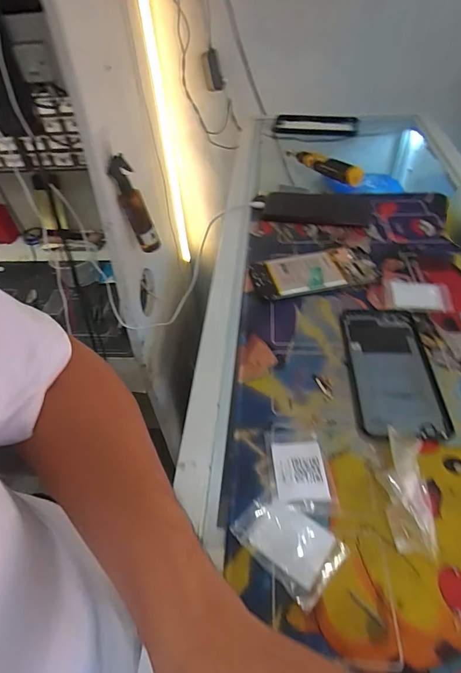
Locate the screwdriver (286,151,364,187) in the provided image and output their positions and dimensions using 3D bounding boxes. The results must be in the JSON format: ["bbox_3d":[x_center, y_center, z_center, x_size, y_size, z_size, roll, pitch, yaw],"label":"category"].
[{"bbox_3d":[0.151,-0.294,0.651,0.037,0.031,0.150,-37,55,-27],"label":"screwdriver"}]

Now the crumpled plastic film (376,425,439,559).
[{"bbox_3d":[0.131,0.112,0.282,0.032,0.019,0.084,4,48,8],"label":"crumpled plastic film"}]

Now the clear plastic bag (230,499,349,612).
[{"bbox_3d":[0.041,0.145,0.269,0.071,0.006,0.047,34,58,30],"label":"clear plastic bag"}]

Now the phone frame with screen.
[{"bbox_3d":[0.154,0.029,0.364,0.075,0.005,0.151,1,47,5],"label":"phone frame with screen"}]

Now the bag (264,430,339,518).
[{"bbox_3d":[0.055,0.106,0.303,0.050,0.007,0.071,-3,47,1],"label":"bag"}]

